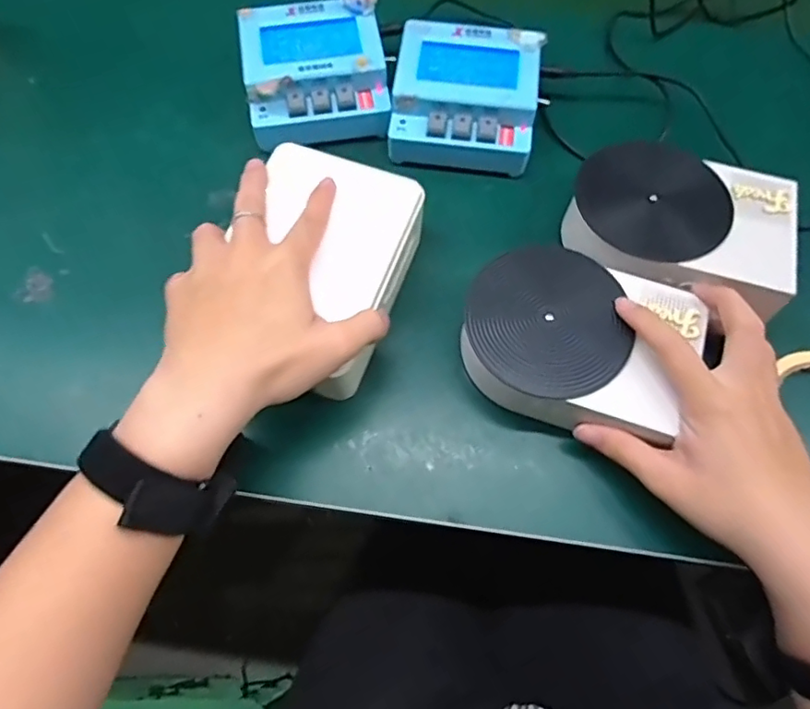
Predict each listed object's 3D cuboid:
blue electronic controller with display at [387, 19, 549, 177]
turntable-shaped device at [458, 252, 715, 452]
[{"bbox_3d":[0.044,-0.187,0.419,0.104,0.047,0.103,7,67,2],"label":"blue electronic controller with display"},{"bbox_3d":[0.100,-0.008,0.348,0.130,0.045,0.097,20,68,7],"label":"turntable-shaped device"}]

